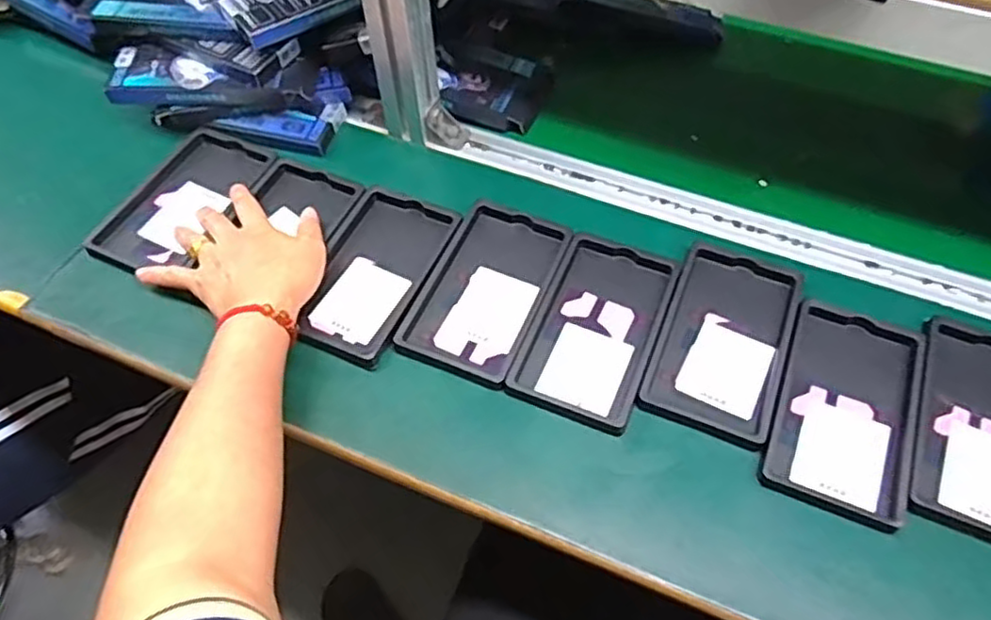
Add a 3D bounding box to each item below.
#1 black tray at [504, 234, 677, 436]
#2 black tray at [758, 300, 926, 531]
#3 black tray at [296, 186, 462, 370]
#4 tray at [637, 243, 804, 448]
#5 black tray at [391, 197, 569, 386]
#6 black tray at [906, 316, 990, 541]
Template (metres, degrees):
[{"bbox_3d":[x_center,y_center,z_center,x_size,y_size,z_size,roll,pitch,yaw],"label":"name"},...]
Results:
[{"bbox_3d":[0.078,0.013,0.542,0.092,0.014,0.158,19,58,13],"label":"black tray"},{"bbox_3d":[0.254,0.070,0.500,0.093,0.017,0.158,21,59,14],"label":"black tray"},{"bbox_3d":[-0.102,-0.034,0.573,0.093,0.011,0.164,19,58,13],"label":"black tray"},{"bbox_3d":[0.177,0.022,0.535,0.094,0.019,0.163,19,58,13],"label":"tray"},{"bbox_3d":[-0.008,-0.021,0.563,0.092,0.014,0.160,20,58,13],"label":"black tray"},{"bbox_3d":[0.347,0.083,0.492,0.093,0.016,0.166,18,58,12],"label":"black tray"}]

